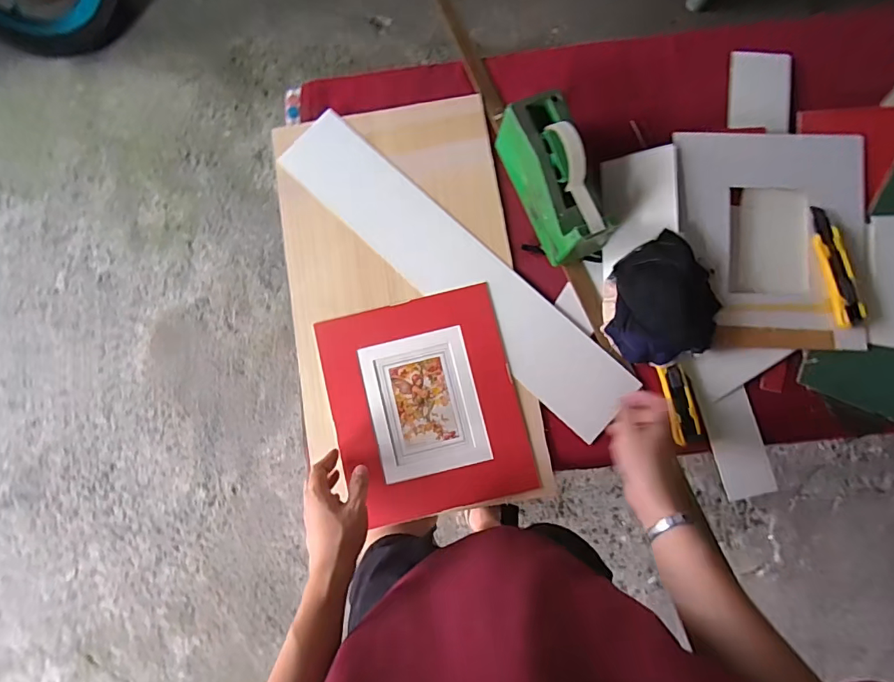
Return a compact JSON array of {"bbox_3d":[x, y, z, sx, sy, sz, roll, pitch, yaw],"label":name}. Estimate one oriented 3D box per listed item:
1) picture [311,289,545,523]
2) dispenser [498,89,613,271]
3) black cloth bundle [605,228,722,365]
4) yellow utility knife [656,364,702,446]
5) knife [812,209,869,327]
[{"bbox_3d":[-0.030,0.085,0.645,0.242,0.009,0.280,-14,84,-1],"label":"picture"},{"bbox_3d":[0.142,-0.213,0.617,0.081,0.108,0.195,-23,83,-2],"label":"dispenser"},{"bbox_3d":[0.275,-0.050,0.620,0.133,0.032,0.149,-25,85,-2],"label":"black cloth bundle"},{"bbox_3d":[0.308,0.082,0.627,0.037,0.014,0.110,-9,84,0],"label":"yellow utility knife"},{"bbox_3d":[0.502,-0.097,0.617,0.034,0.014,0.157,-14,84,-1],"label":"knife"}]

